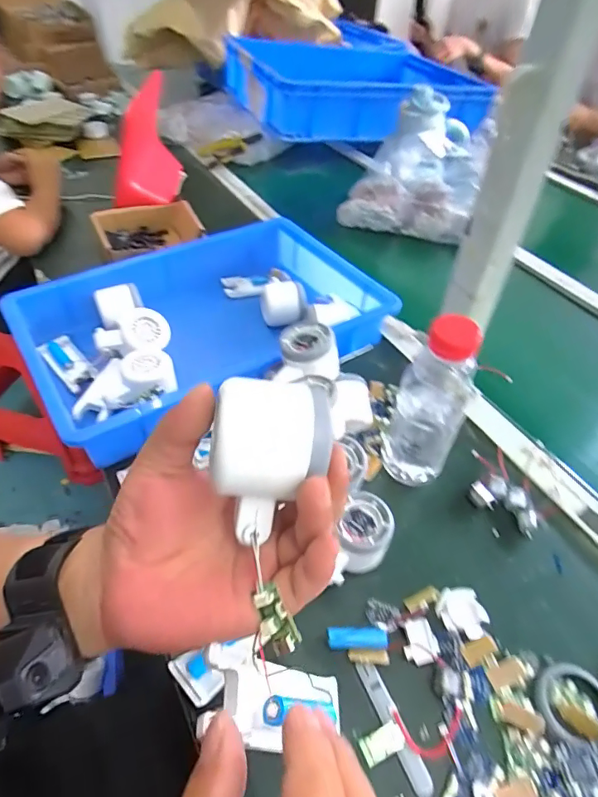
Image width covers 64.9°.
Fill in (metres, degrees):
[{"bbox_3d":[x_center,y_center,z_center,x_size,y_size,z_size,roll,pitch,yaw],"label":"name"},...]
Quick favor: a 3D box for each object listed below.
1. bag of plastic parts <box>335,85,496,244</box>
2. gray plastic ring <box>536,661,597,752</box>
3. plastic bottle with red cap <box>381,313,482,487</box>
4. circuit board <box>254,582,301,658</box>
[{"bbox_3d":[0.227,-0.457,0.910,0.234,0.183,0.235,14,47,10],"label":"bag of plastic parts"},{"bbox_3d":[0.220,0.242,0.372,0.059,0.009,0.058,1,46,-1],"label":"gray plastic ring"},{"bbox_3d":[0.125,0.006,0.455,0.065,0.193,0.057,13,48,9],"label":"plastic bottle with red cap"},{"bbox_3d":[-0.012,0.107,0.225,0.016,0.007,0.029,-24,82,-19],"label":"circuit board"}]

